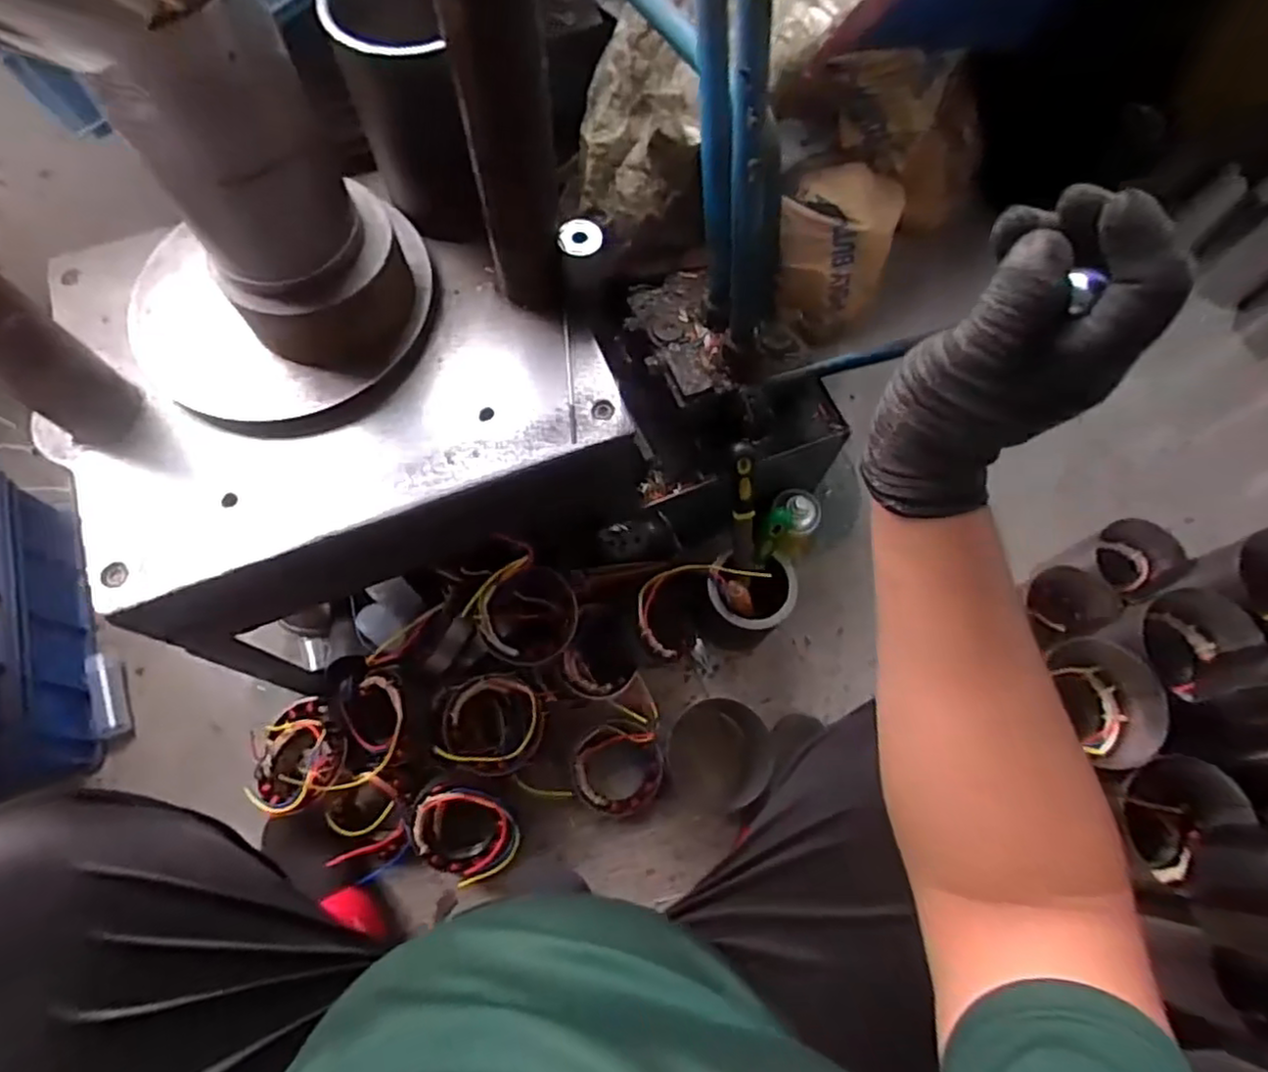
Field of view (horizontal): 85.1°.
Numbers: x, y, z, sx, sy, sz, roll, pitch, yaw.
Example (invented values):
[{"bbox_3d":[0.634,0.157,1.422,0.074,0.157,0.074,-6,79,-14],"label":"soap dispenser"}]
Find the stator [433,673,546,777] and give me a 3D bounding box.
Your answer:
[{"bbox_3d":[-0.171,0.235,0.861,0.114,0.104,0.112,0,69,-1],"label":"stator"}]

